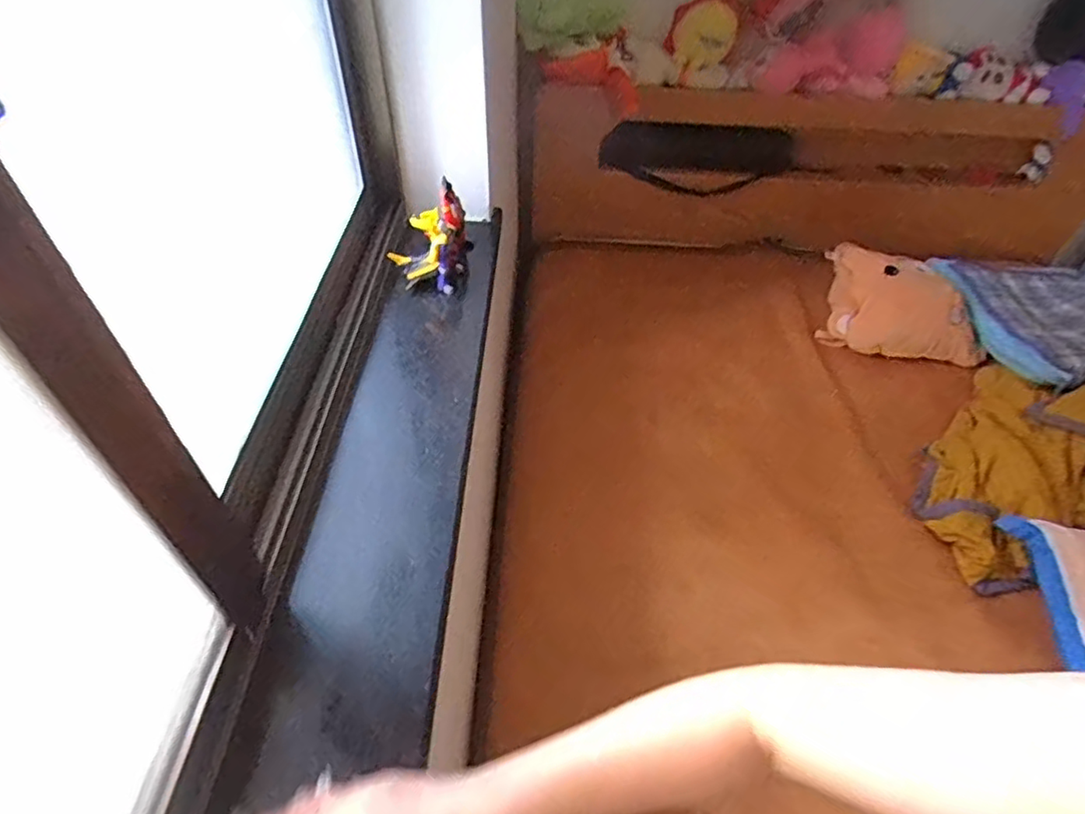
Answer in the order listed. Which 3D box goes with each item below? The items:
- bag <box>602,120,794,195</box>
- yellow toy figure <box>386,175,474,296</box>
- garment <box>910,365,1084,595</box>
[{"bbox_3d":[0.430,-0.680,1.697,0.533,0.196,0.105,-3,49,-6],"label":"bag"},{"bbox_3d":[-0.176,-0.259,0.949,0.103,0.127,0.148,4,48,1],"label":"yellow toy figure"},{"bbox_3d":[0.972,0.080,1.221,0.665,0.148,0.335,-28,55,-25],"label":"garment"}]

